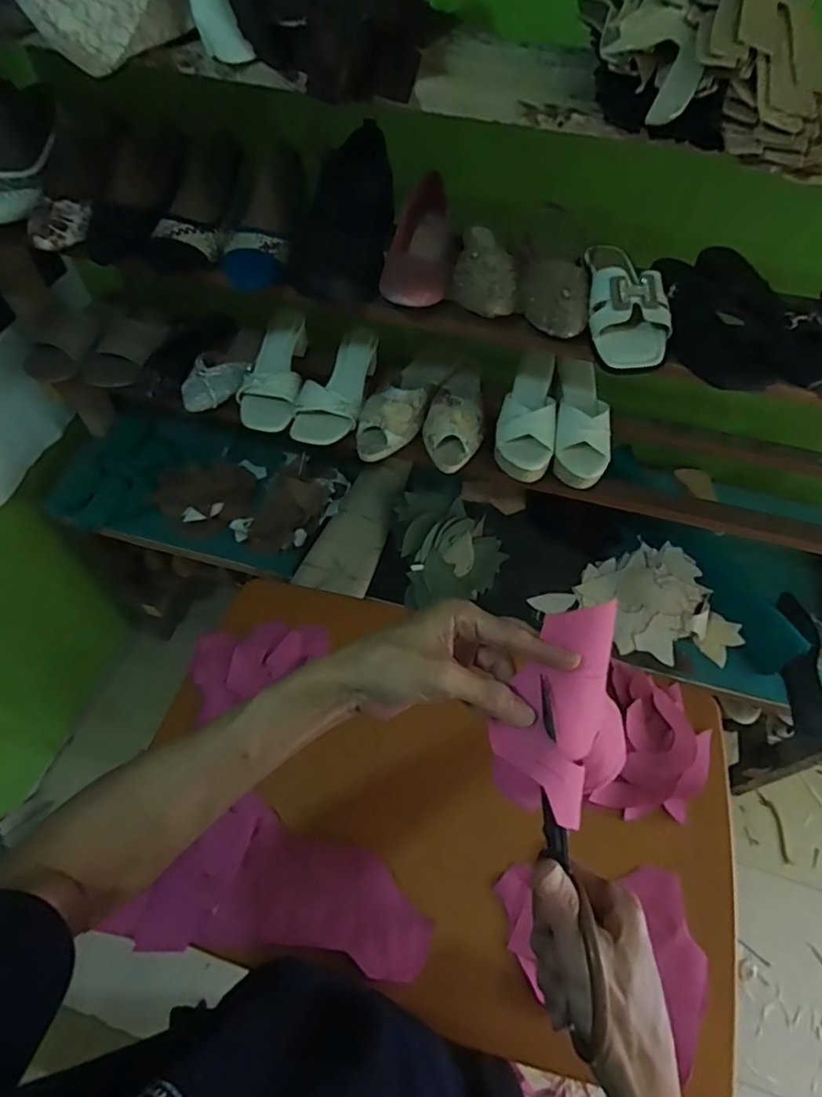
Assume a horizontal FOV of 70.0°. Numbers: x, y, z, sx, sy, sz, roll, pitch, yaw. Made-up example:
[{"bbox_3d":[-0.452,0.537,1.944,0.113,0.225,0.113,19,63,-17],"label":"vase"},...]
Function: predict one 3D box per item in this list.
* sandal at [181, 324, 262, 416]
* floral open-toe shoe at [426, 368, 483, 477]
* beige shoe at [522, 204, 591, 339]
[{"bbox_3d":[-0.292,-0.292,0.944,0.078,0.055,0.204,16,57,9],"label":"sandal"},{"bbox_3d":[0.068,-0.212,0.901,0.088,0.072,0.223,5,56,1],"label":"floral open-toe shoe"},{"bbox_3d":[0.174,-0.336,0.696,0.082,0.055,0.231,10,56,5],"label":"beige shoe"}]

